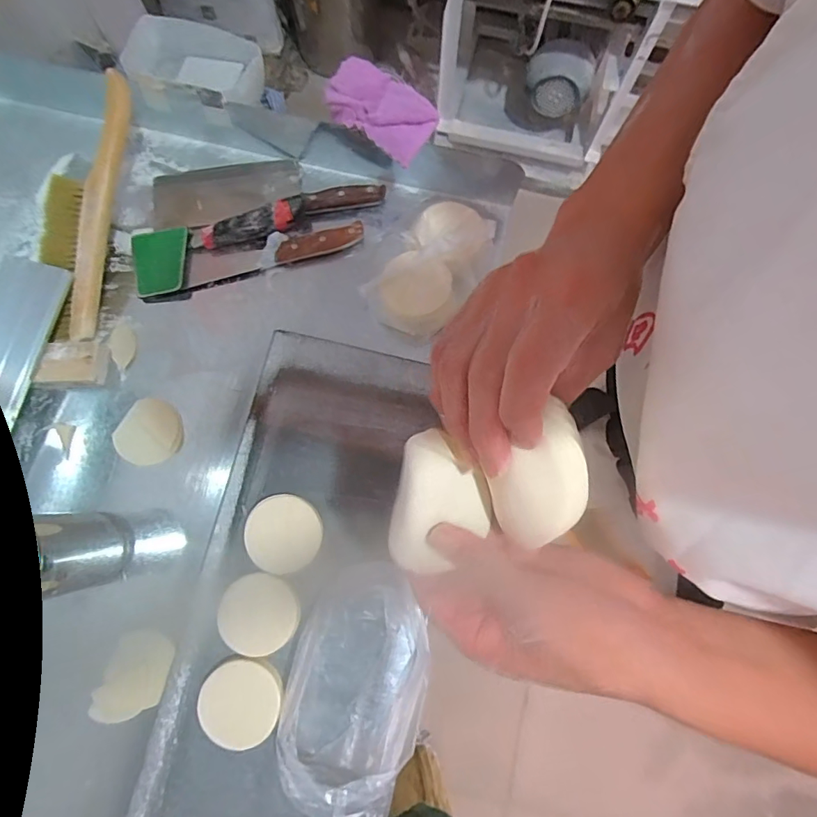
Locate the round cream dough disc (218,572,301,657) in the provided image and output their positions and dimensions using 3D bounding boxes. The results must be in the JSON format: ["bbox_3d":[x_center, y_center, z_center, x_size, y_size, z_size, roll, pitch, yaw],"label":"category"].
[{"bbox_3d":[-0.168,0.232,0.545,0.087,0.022,0.083,-11,79,-3],"label":"round cream dough disc"}]

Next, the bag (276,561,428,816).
[{"bbox_3d":[-0.056,0.291,0.514,0.138,0.059,0.226,11,78,1],"label":"bag"}]

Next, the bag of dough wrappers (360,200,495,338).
[{"bbox_3d":[0.033,-0.180,0.610,0.105,0.064,0.182,31,80,5],"label":"bag of dough wrappers"}]

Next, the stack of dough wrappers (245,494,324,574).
[{"bbox_3d":[-0.144,0.145,0.554,0.082,0.015,0.087,2,78,-1],"label":"stack of dough wrappers"}]

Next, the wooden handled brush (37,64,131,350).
[{"bbox_3d":[-0.410,-0.247,0.598,0.095,0.030,0.320,19,100,3],"label":"wooden handled brush"}]

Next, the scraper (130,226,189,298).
[{"bbox_3d":[-0.334,-0.201,0.644,0.078,0.010,0.094,-13,79,-4],"label":"scraper"}]

